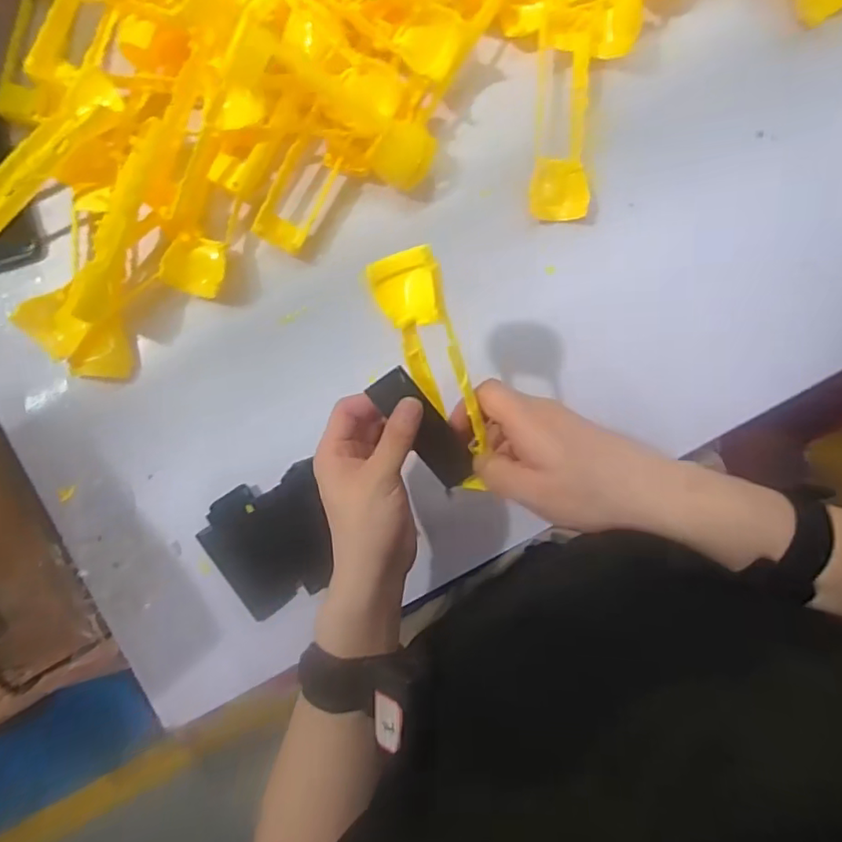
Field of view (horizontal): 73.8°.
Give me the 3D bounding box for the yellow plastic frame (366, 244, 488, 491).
[{"bbox_3d":[0.013,-0.026,0.361,0.039,0.039,0.162,-21,106,1],"label":"yellow plastic frame"}]

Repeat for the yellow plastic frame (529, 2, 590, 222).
[{"bbox_3d":[0.118,-0.256,0.473,0.050,0.033,0.171,2,89,1],"label":"yellow plastic frame"}]

